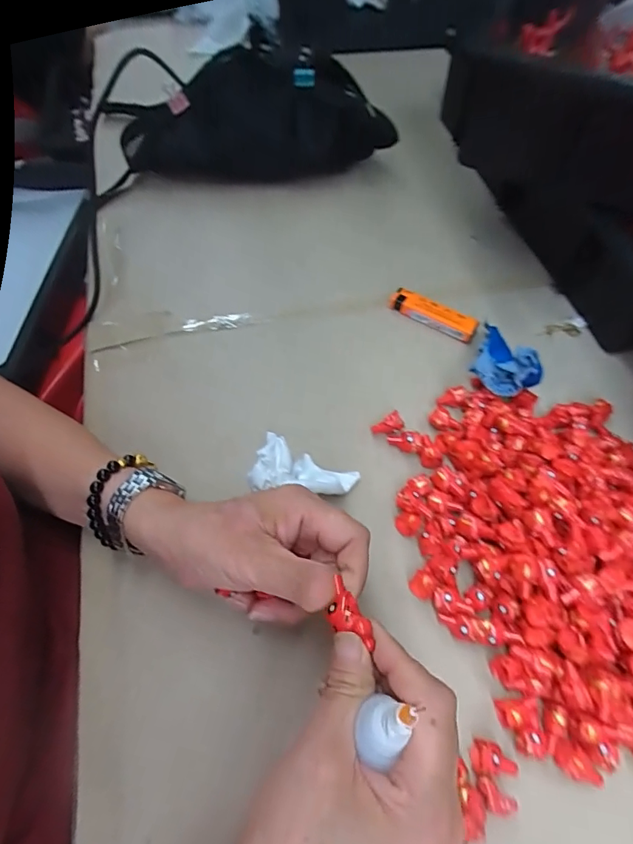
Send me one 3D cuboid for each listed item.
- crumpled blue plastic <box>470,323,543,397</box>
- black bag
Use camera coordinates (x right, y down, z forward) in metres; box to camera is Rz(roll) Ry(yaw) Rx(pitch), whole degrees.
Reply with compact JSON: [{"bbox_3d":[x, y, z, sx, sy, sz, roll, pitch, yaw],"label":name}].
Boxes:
[{"bbox_3d":[0.161,-0.056,0.383,0.054,0.037,0.066,24,63,12],"label":"crumpled blue plastic"},{"bbox_3d":[-0.065,-0.330,0.506,0.277,0.106,0.083,0,61,-1],"label":"black bag"}]

